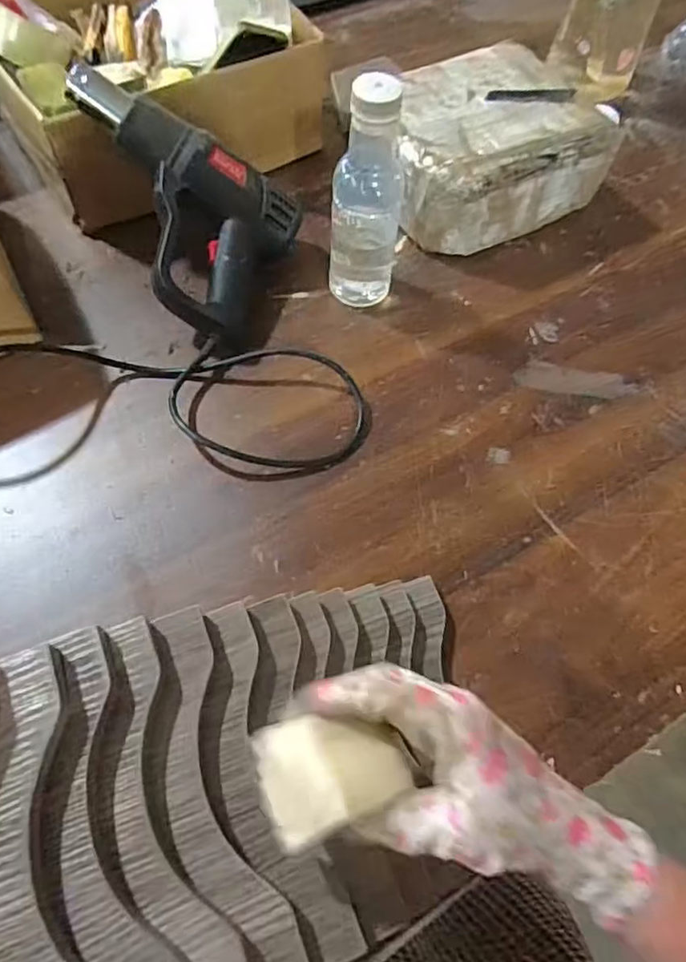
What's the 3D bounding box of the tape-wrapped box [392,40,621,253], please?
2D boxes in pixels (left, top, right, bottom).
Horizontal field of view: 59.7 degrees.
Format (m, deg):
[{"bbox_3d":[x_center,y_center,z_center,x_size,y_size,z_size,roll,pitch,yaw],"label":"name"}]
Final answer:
[{"bbox_3d":[0.155,-0.372,0.676,0.230,0.104,0.193,-27,68,-16],"label":"tape-wrapped box"}]

